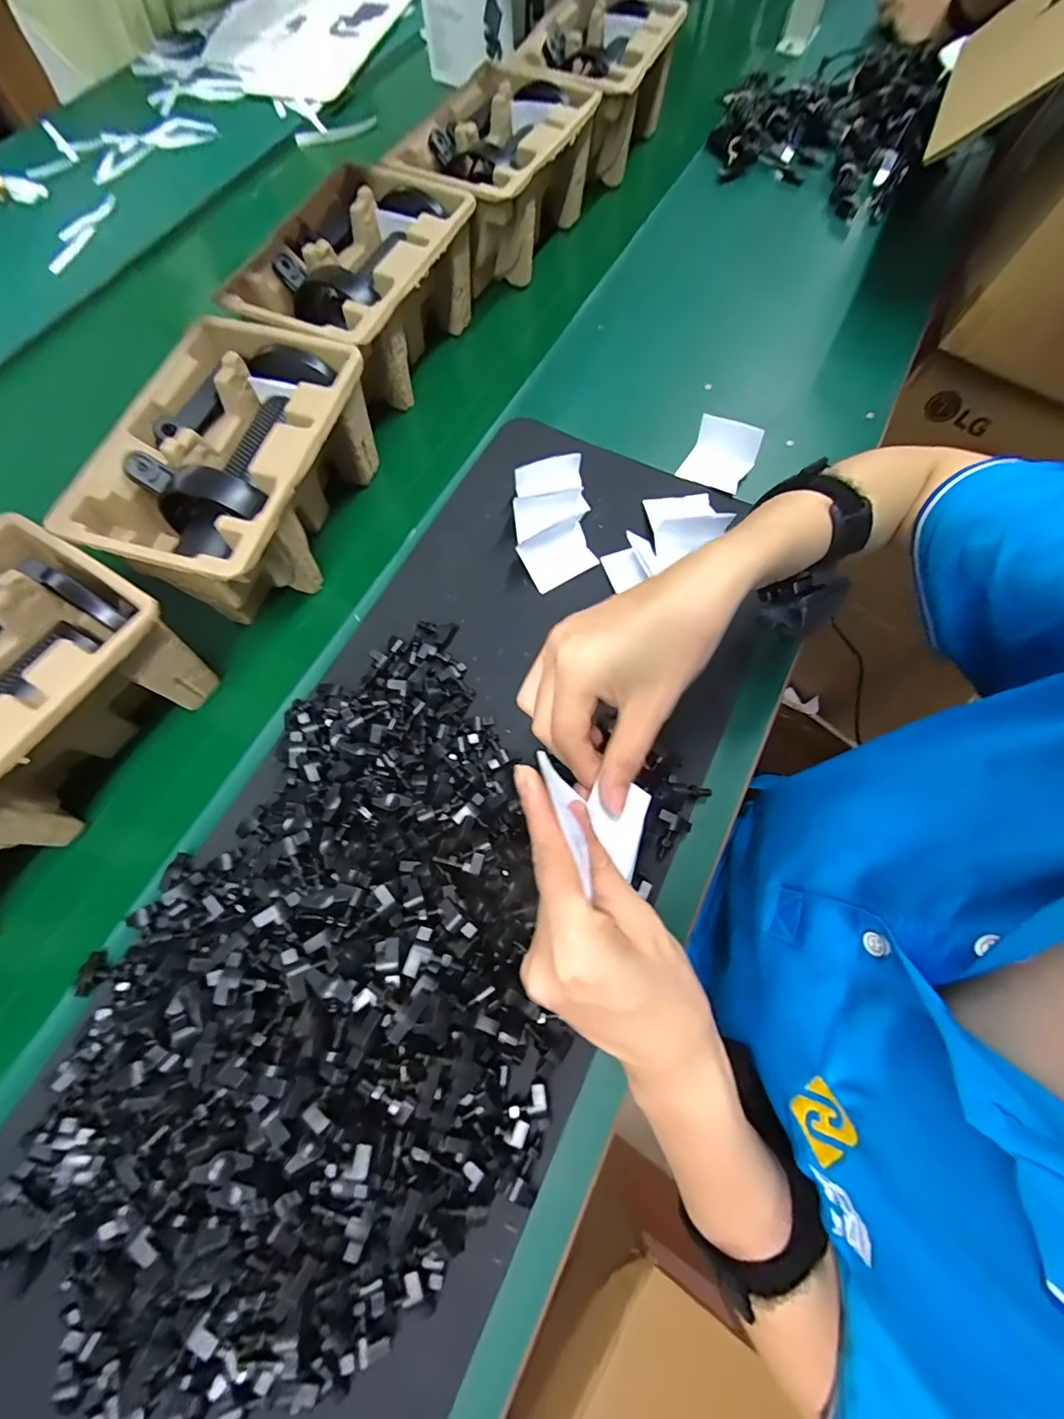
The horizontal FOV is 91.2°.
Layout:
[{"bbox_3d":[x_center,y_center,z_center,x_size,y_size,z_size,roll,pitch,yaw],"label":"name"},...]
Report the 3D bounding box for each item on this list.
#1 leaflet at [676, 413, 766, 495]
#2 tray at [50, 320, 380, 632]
[{"bbox_3d":[0.180,-0.245,0.500,0.064,0.063,0.007,27,57,15],"label":"leaflet"},{"bbox_3d":[-0.226,-0.183,0.422,0.143,0.111,0.220,13,71,10],"label":"tray"}]

